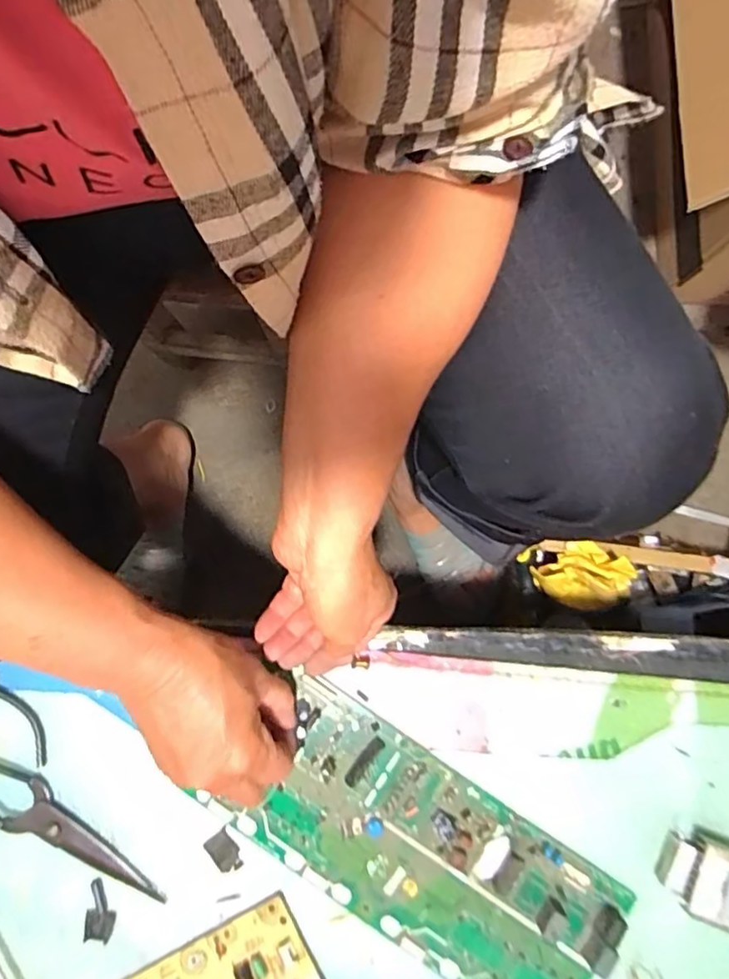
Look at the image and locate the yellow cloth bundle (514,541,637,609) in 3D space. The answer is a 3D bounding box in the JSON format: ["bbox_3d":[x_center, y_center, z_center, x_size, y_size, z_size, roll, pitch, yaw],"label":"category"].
[{"bbox_3d":[0.208,0.084,0.587,0.104,0.059,0.064,-2,76,-1],"label":"yellow cloth bundle"}]

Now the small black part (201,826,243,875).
[{"bbox_3d":[-0.093,0.241,0.396,0.019,0.007,0.026,-36,79,-8],"label":"small black part"}]

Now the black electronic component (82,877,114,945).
[{"bbox_3d":[-0.175,0.278,0.393,0.020,0.004,0.037,2,76,0],"label":"black electronic component"}]

